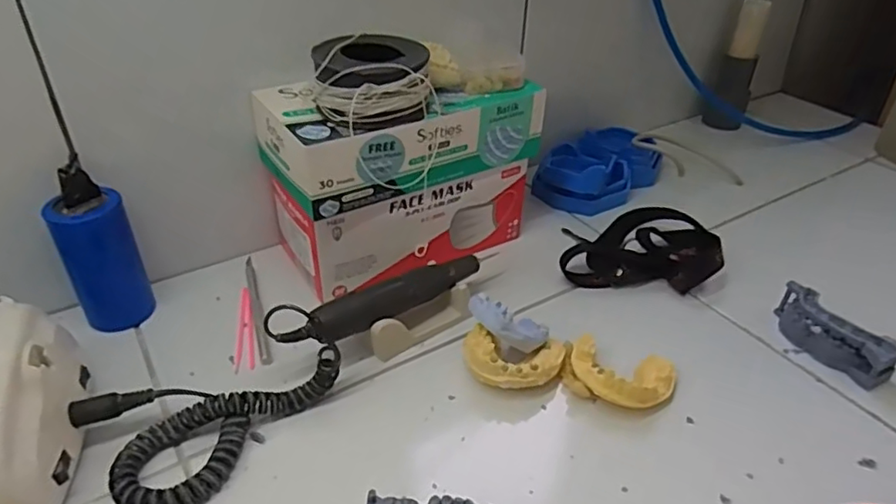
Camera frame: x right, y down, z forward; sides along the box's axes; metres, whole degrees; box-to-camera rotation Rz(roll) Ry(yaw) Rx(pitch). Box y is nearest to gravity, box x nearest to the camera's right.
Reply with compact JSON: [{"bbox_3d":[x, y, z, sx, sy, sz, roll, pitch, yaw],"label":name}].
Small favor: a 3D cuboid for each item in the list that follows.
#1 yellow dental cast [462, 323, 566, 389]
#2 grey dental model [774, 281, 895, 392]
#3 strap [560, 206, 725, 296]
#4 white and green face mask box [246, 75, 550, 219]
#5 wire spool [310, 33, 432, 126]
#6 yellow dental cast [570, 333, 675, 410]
[{"bbox_3d":[0.045,0.076,0.427,0.071,0.033,0.045,6,37,6],"label":"yellow dental cast"},{"bbox_3d":[0.287,0.061,0.455,0.029,0.033,0.088,-21,42,-27],"label":"grey dental model"},{"bbox_3d":[0.172,-0.011,0.550,0.130,0.031,0.107,6,37,6],"label":"strap"},{"bbox_3d":[-0.040,-0.102,0.495,0.215,0.061,0.108,-21,42,-27],"label":"white and green face mask box"},{"bbox_3d":[-0.054,-0.124,0.433,0.079,0.047,0.066,-4,37,-8],"label":"wire spool"},{"bbox_3d":[0.123,0.085,0.421,0.071,0.026,0.053,5,37,5],"label":"yellow dental cast"}]

